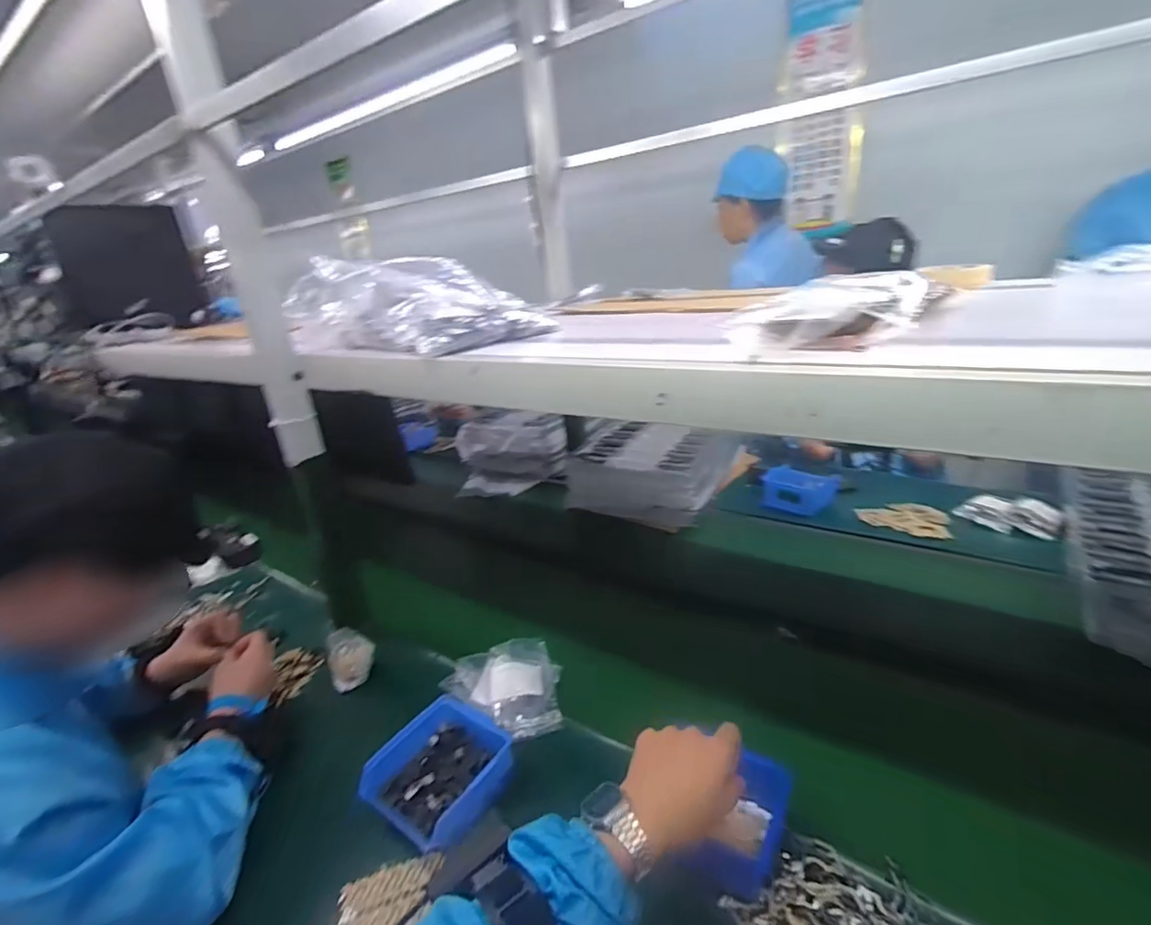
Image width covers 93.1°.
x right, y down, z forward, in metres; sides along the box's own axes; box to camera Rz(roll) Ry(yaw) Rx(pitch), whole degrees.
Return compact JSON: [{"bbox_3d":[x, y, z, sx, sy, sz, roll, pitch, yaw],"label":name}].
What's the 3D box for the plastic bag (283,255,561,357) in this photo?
[{"bbox_3d":[-0.219,-0.221,0.750,0.340,0.105,0.216,11,27,37],"label":"plastic bag"}]

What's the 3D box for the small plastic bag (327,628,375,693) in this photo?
[{"bbox_3d":[-0.332,0.287,0.807,0.064,0.061,0.063,-19,24,-29],"label":"small plastic bag"}]

